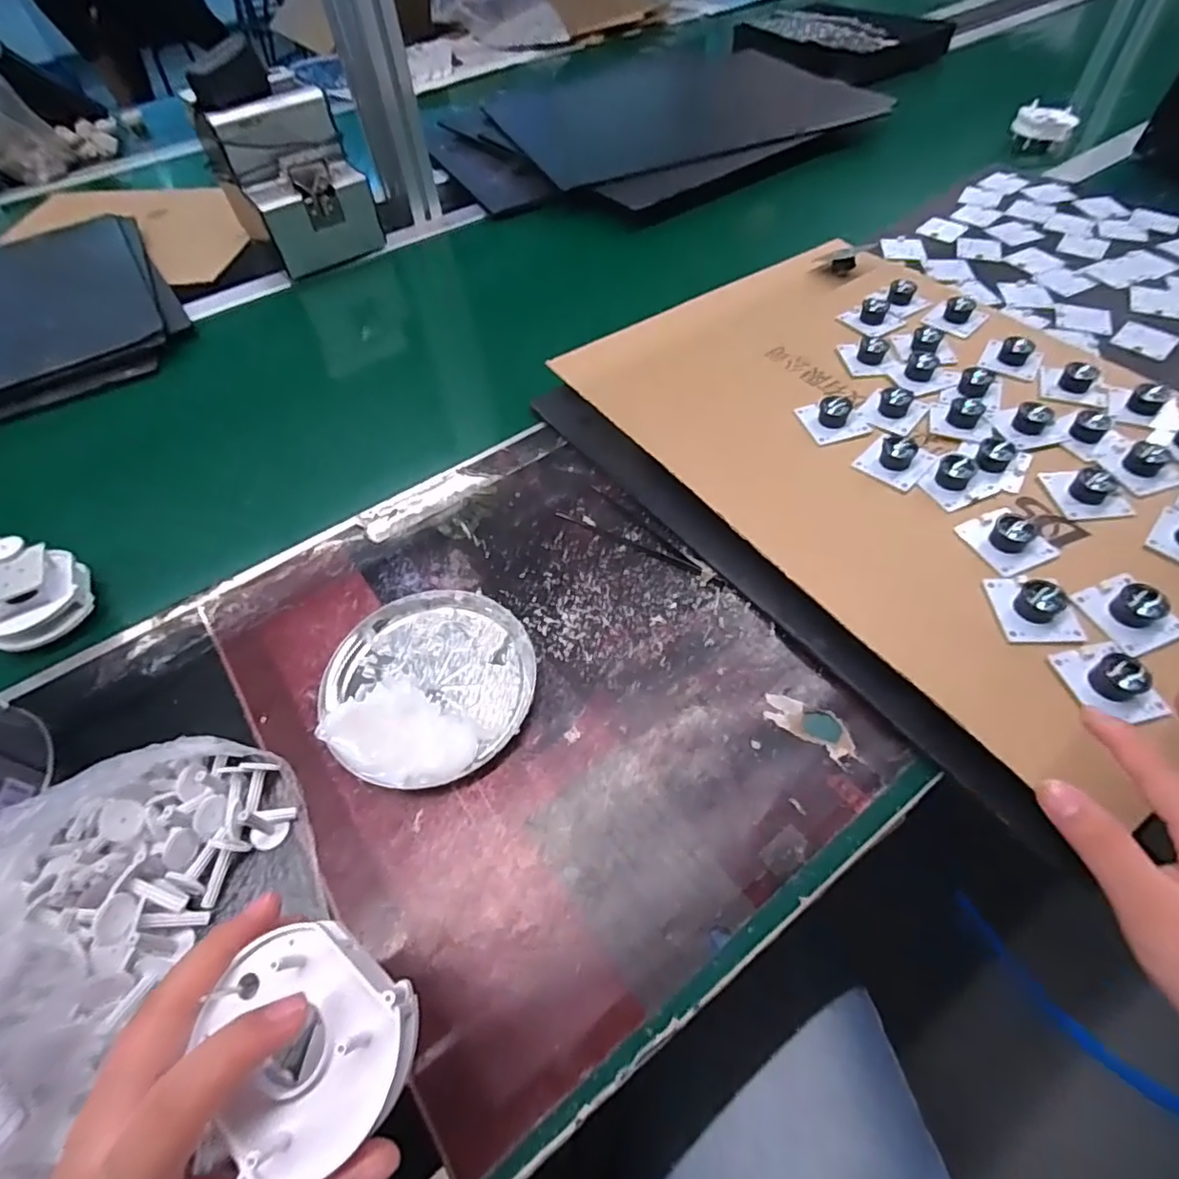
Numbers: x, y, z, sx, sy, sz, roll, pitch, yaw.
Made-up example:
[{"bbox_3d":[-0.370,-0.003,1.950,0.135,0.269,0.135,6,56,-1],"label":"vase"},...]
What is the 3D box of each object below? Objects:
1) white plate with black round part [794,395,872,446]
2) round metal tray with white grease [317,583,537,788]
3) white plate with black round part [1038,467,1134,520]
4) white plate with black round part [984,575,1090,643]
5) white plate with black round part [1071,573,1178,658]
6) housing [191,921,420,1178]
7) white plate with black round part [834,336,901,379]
[{"bbox_3d":[0.183,-0.131,0.444,0.041,0.021,0.044,-15,55,-6],"label":"white plate with black round part"},{"bbox_3d":[-0.101,0.051,0.363,0.128,0.028,0.125,-2,55,3],"label":"round metal tray with white grease"},{"bbox_3d":[0.329,-0.068,0.388,0.043,0.018,0.042,-2,55,3],"label":"white plate with black round part"},{"bbox_3d":[0.254,0.008,0.339,0.040,0.015,0.043,-1,54,3],"label":"white plate with black round part"},{"bbox_3d":[0.305,0.010,0.333,0.041,0.018,0.043,-20,56,-10],"label":"white plate with black round part"},{"bbox_3d":[-0.094,0.152,0.198,0.066,0.016,0.060,-2,55,3],"label":"housing"},{"bbox_3d":[0.230,-0.195,0.487,0.044,0.017,0.040,-9,55,-2],"label":"white plate with black round part"}]

